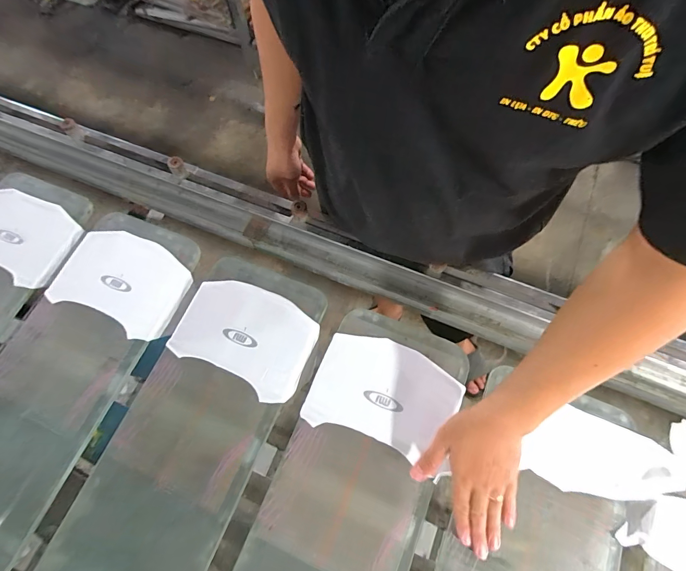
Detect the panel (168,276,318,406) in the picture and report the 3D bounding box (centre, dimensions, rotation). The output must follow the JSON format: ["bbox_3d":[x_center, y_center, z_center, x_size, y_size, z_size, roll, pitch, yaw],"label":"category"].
[{"bbox_3d":[-0.149,0.073,0.560,0.206,0.016,0.138,24,71,14],"label":"panel"}]

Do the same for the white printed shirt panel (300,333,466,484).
[{"bbox_3d":[0.059,0.153,0.518,0.200,0.006,0.143,20,72,13],"label":"white printed shirt panel"}]

